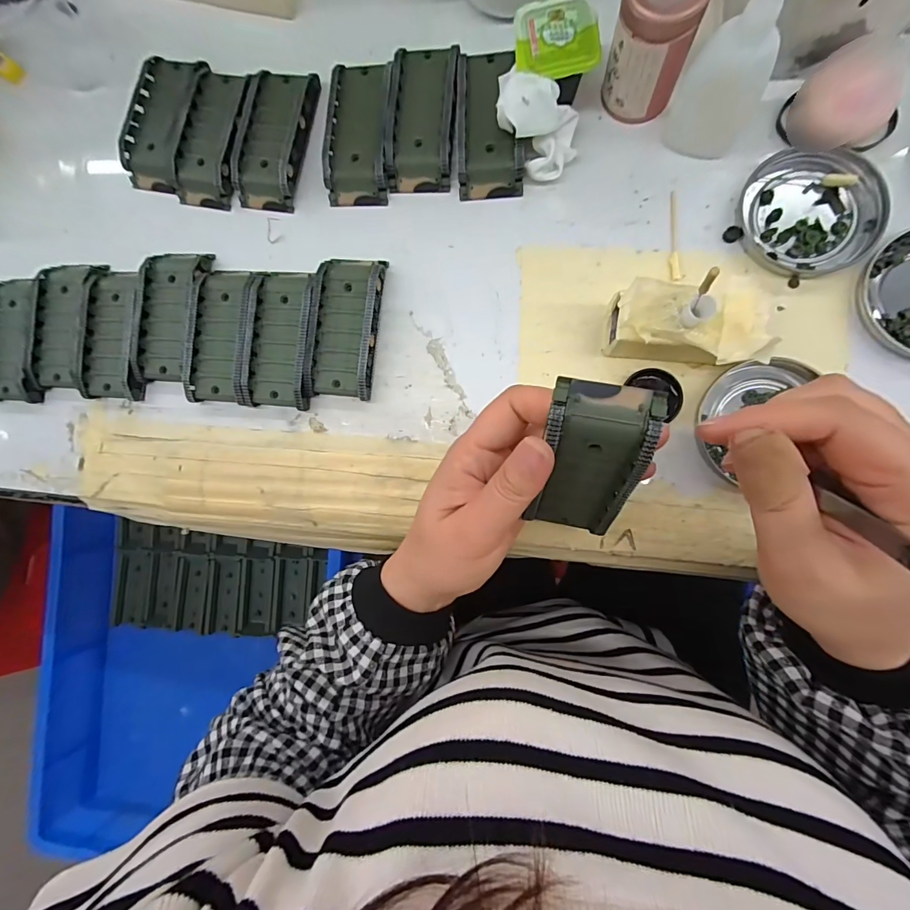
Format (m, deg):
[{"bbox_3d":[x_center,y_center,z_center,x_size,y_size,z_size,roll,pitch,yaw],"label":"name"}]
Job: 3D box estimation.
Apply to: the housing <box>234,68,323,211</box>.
[{"bbox_3d":[-0.130,-0.228,0.307,0.047,0.015,0.096,10,88,8],"label":"housing"}]

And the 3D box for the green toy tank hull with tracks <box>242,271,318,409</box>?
[{"bbox_3d":[-0.119,-0.081,0.297,0.045,0.018,0.093,5,88,8],"label":"green toy tank hull with tracks"}]

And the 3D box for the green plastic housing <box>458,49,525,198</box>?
[{"bbox_3d":[0.024,-0.224,0.288,0.042,0.018,0.095,0,87,8],"label":"green plastic housing"}]

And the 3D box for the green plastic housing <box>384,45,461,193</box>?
[{"bbox_3d":[-0.022,-0.232,0.295,0.045,0.018,0.094,3,87,8],"label":"green plastic housing"}]

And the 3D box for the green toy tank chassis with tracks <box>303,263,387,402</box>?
[{"bbox_3d":[-0.074,-0.087,0.292,0.043,0.019,0.094,7,88,8],"label":"green toy tank chassis with tracks"}]

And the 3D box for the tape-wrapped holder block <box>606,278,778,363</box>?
[{"bbox_3d":[0.133,-0.073,0.250,0.085,0.044,0.046,3,88,8],"label":"tape-wrapped holder block"}]

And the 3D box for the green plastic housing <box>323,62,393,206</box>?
[{"bbox_3d":[-0.066,-0.227,0.299,0.043,0.018,0.096,3,87,8],"label":"green plastic housing"}]

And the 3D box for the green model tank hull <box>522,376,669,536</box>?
[{"bbox_3d":[0.062,0.009,0.201,0.042,0.093,0.021,6,53,8],"label":"green model tank hull"}]

